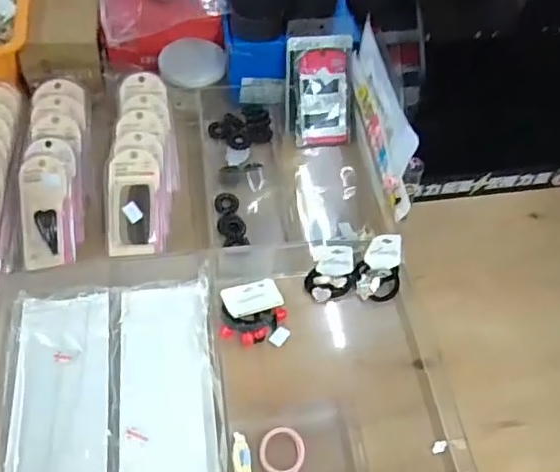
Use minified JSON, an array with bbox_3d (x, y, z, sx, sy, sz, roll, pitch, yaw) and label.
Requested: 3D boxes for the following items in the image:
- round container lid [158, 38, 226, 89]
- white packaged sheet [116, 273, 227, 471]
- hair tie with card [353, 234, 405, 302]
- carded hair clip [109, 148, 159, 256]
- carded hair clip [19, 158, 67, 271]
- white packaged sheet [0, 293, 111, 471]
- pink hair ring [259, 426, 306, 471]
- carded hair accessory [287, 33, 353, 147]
[{"bbox_3d":[-0.128,-0.258,0.856,0.094,0.006,0.079,20,79,-4],"label":"round container lid"},{"bbox_3d":[-0.120,0.165,0.619,0.109,0.023,0.258,-6,55,-8],"label":"white packaged sheet"},{"bbox_3d":[0.123,0.038,0.714,0.055,0.084,0.015,8,18,1],"label":"hair tie with card"},{"bbox_3d":[-0.187,-0.043,0.729,0.061,0.028,0.133,1,83,-3],"label":"carded hair clip"},{"bbox_3d":[-0.291,-0.030,0.711,0.052,0.010,0.136,-2,85,-5],"label":"carded hair clip"},{"bbox_3d":[-0.231,0.176,0.599,0.100,0.019,0.257,-5,55,-8],"label":"white packaged sheet"},{"bbox_3d":[0.003,0.223,0.596,0.048,0.004,0.051,2,55,-3],"label":"pink hair ring"},{"bbox_3d":[0.059,-0.209,0.836,0.089,0.153,0.020,-4,18,-4],"label":"carded hair accessory"}]

